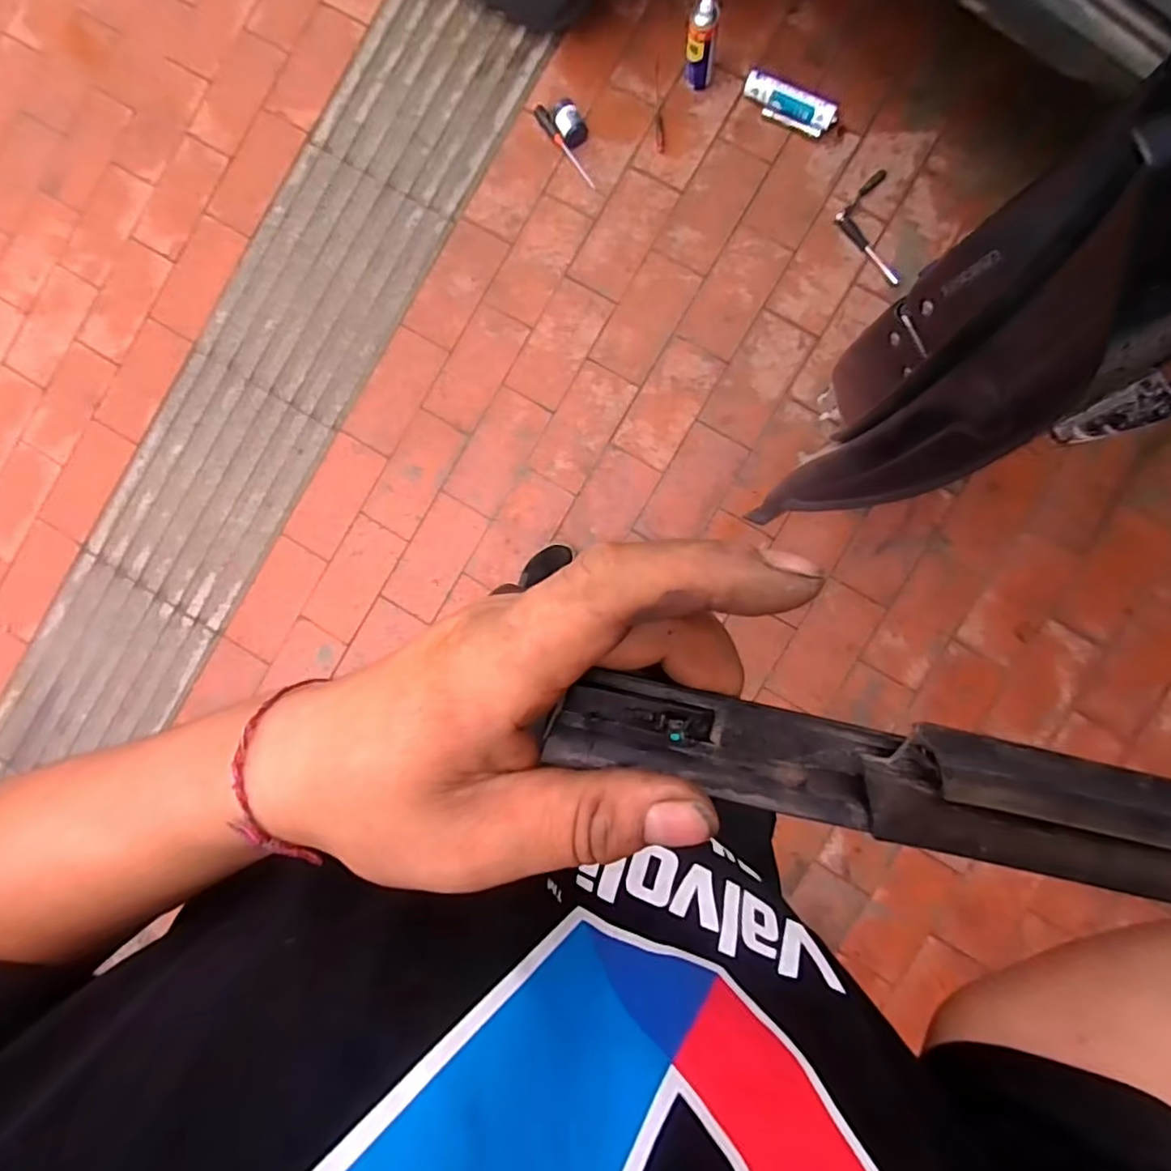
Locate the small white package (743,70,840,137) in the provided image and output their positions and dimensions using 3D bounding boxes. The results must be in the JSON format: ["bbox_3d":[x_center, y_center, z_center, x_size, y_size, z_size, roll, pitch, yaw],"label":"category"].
[{"bbox_3d":[0.466,-1.105,1.338,0.223,0.063,0.071,32,92,4],"label":"small white package"}]

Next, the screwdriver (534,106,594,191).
[{"bbox_3d":[-0.058,-1.058,1.393,0.033,0.023,0.243,-33,87,3],"label":"screwdriver"}]

